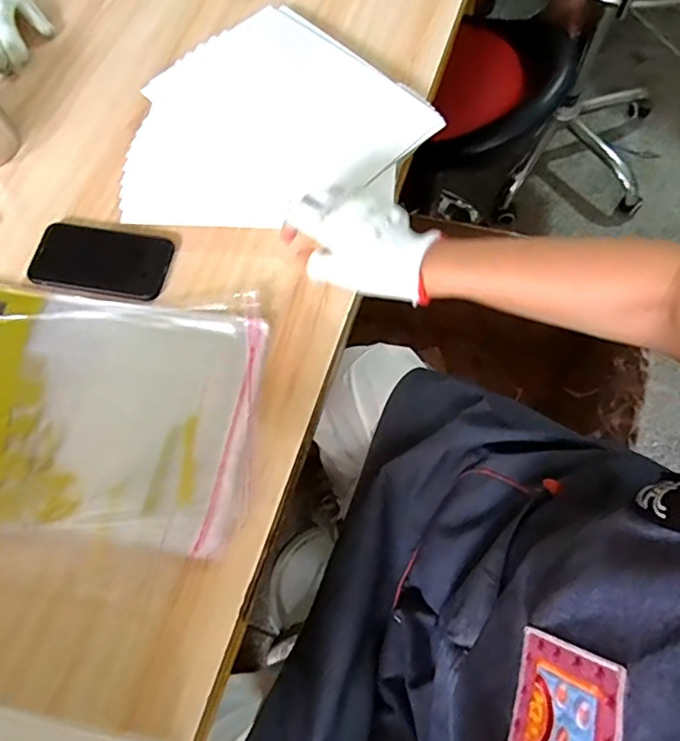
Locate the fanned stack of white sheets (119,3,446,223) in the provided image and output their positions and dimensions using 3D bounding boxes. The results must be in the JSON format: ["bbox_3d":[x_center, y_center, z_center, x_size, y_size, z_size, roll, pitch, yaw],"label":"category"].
[{"bbox_3d":[-0.091,-0.269,0.625,0.293,0.018,0.316,42,81,17],"label":"fanned stack of white sheets"}]

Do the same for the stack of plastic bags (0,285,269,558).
[{"bbox_3d":[-0.263,0.041,0.537,0.361,0.019,0.247,2,71,2],"label":"stack of plastic bags"}]

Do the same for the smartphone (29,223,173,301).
[{"bbox_3d":[-0.257,-0.117,0.587,0.145,0.004,0.076,10,71,5],"label":"smartphone"}]

